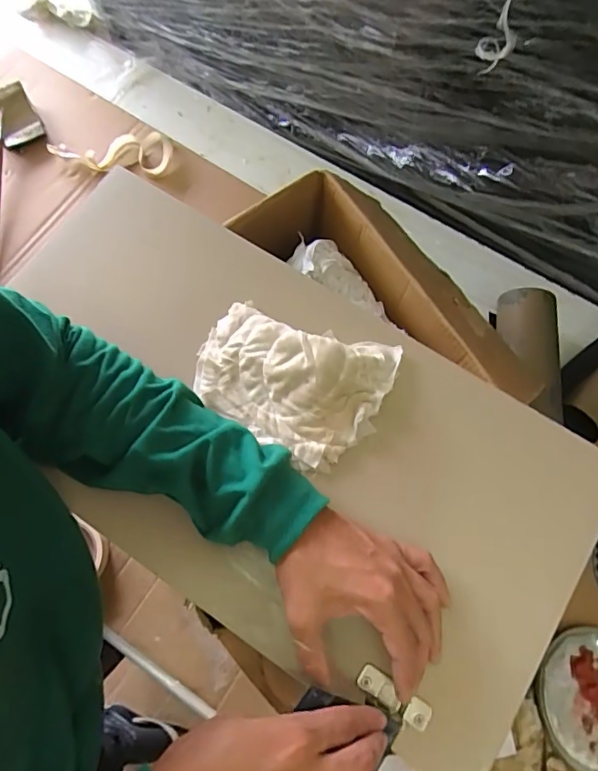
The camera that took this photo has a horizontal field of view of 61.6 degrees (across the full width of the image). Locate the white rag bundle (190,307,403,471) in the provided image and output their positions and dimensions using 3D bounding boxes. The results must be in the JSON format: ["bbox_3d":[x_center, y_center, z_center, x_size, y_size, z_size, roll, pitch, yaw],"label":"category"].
[{"bbox_3d":[-0.009,-0.009,0.459,0.172,0.033,0.130,24,76,6],"label":"white rag bundle"}]

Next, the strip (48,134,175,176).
[{"bbox_3d":[-0.297,-0.360,0.796,0.188,0.029,0.073,-8,75,-3],"label":"strip"}]

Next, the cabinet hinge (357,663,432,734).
[{"bbox_3d":[0.074,0.252,0.405,0.061,0.017,0.024,34,77,9],"label":"cabinet hinge"}]

